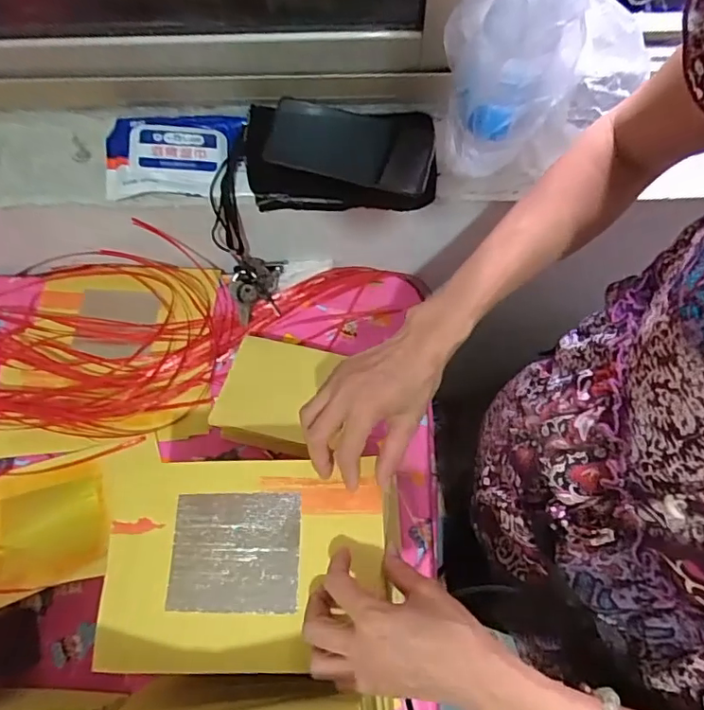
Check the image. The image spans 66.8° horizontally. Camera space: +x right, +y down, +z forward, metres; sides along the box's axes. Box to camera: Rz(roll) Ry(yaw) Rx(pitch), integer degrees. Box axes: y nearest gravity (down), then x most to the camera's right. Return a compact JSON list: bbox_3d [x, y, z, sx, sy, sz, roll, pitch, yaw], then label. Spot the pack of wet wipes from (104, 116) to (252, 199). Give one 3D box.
[{"bbox_3d":[-0.191,-0.222,0.584,0.153,0.024,0.099,-2,70,2],"label":"pack of wet wipes"}]

